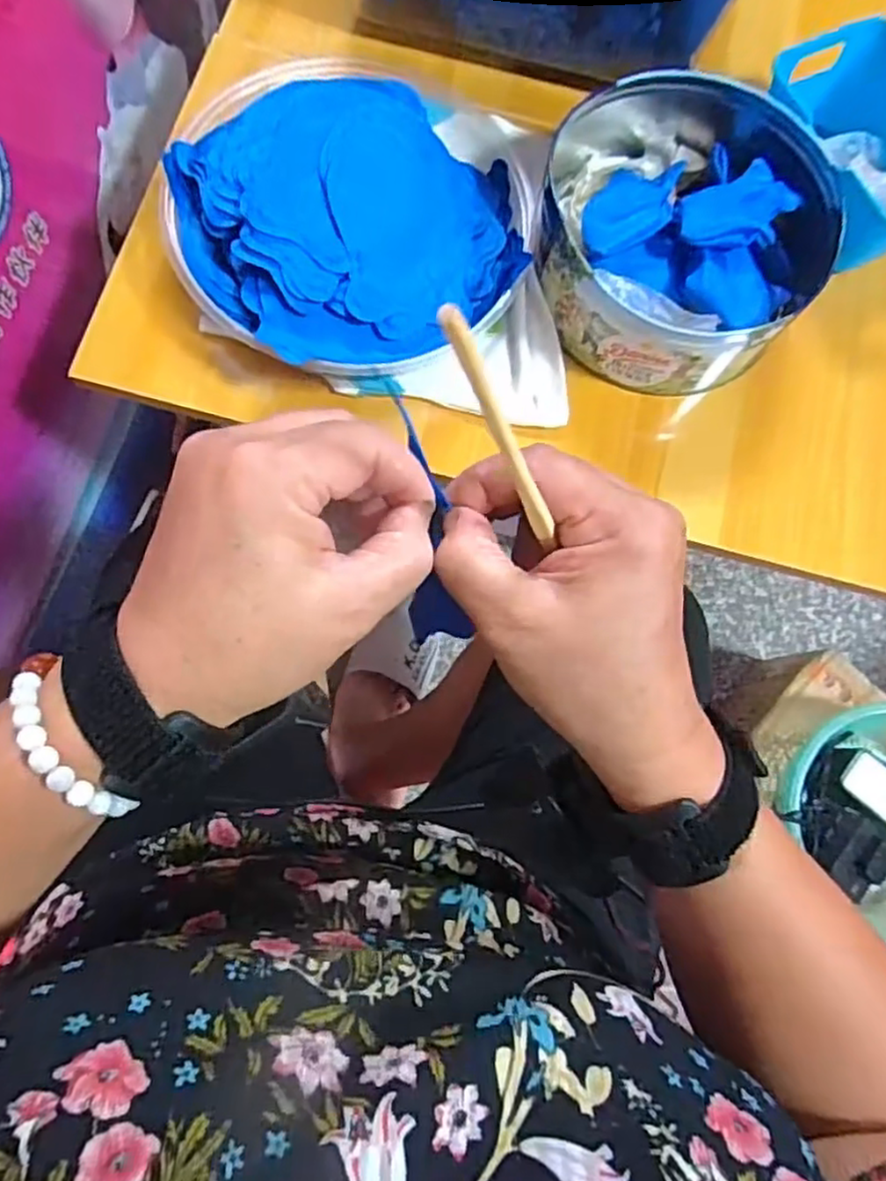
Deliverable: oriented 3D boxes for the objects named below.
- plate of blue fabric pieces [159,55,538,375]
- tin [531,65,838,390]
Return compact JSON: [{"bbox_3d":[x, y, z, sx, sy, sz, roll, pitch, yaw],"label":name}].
[{"bbox_3d":[-0.060,-0.265,0.455,0.230,0.060,0.228,0,75,-2],"label":"plate of blue fabric pieces"},{"bbox_3d":[0.165,-0.249,0.469,0.181,0.064,0.216,11,75,1],"label":"tin"}]

